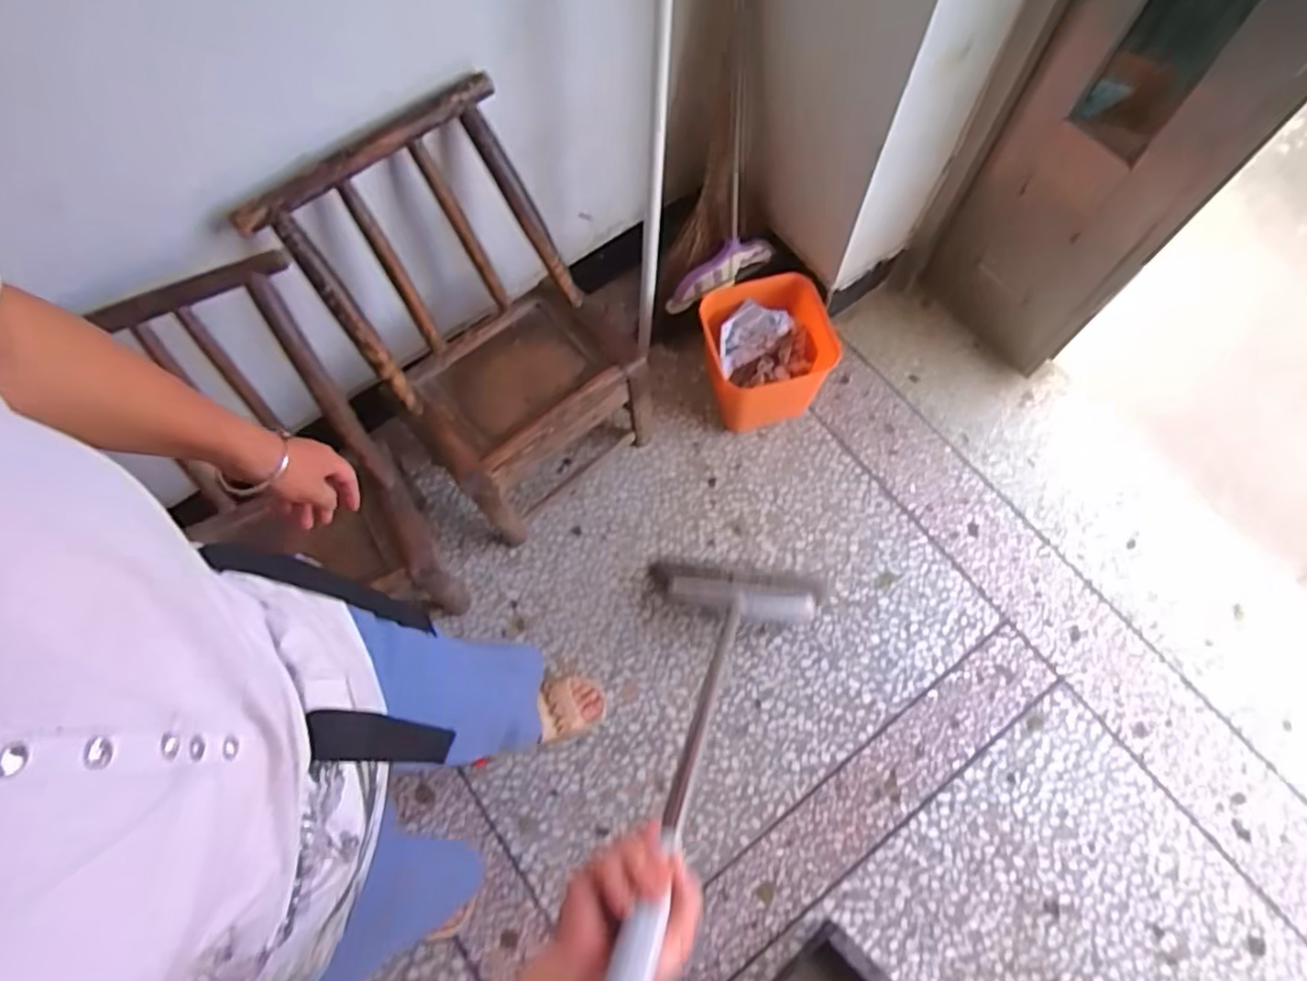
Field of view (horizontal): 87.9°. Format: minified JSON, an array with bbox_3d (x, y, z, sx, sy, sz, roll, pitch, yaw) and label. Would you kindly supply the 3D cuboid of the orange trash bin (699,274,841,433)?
[{"bbox_3d":[0.219,-0.260,1.343,0.231,0.223,0.225,-7,70,-1],"label":"orange trash bin"}]

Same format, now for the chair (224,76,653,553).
[{"bbox_3d":[-0.276,-0.235,1.168,0.359,0.618,0.388,-40,73,-12],"label":"chair"}]

